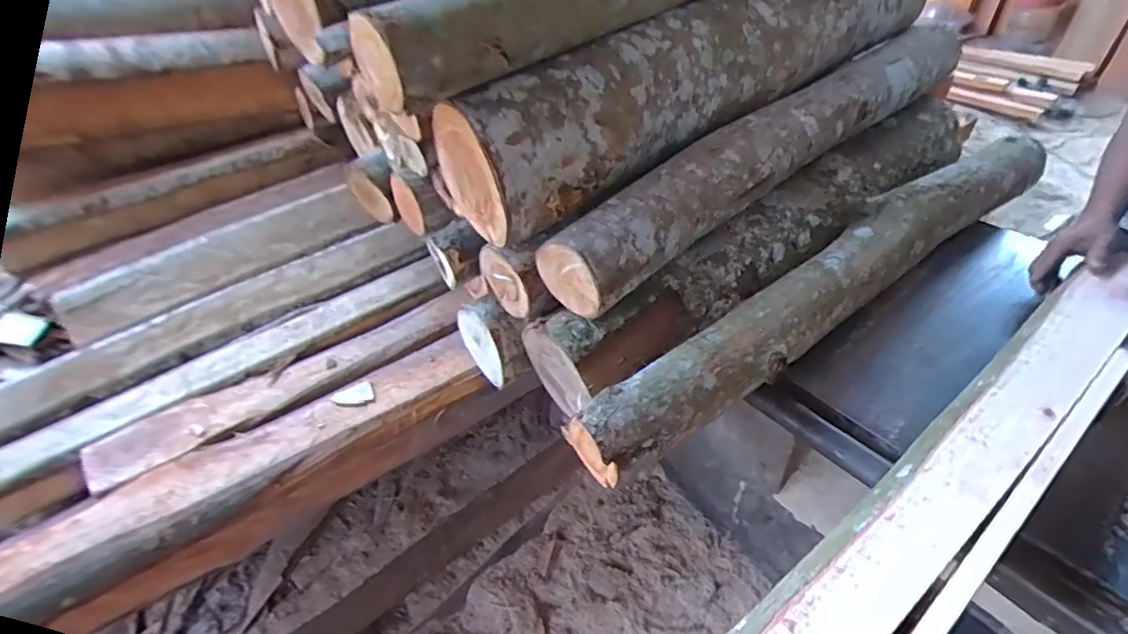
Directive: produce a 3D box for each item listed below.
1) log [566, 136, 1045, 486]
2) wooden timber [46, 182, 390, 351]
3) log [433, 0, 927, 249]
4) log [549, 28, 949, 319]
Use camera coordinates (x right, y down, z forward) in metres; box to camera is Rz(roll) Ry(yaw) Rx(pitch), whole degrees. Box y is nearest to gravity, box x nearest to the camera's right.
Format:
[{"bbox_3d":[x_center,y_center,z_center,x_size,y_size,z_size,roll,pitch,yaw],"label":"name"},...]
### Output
[{"bbox_3d":[0.488,-0.079,0.950,1.122,0.097,0.123,-29,47,-22],"label":"log"},{"bbox_3d":[-0.837,-0.130,1.378,0.723,0.113,0.240,-28,46,-21],"label":"wooden timber"},{"bbox_3d":[0.283,-0.468,1.034,1.068,0.222,0.178,-31,47,-24],"label":"log"},{"bbox_3d":[0.421,-0.313,1.031,1.061,0.134,0.113,-31,47,-24],"label":"log"}]

